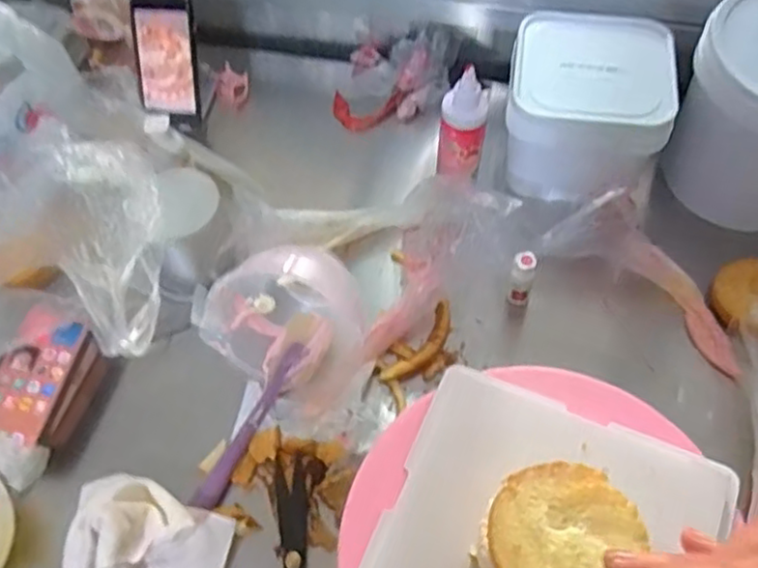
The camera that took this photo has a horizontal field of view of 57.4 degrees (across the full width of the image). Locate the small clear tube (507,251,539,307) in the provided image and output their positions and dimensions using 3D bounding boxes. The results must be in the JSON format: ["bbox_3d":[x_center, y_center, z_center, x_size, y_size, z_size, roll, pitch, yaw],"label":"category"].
[{"bbox_3d":[0.151,-0.004,0.732,0.024,0.075,0.028,13,60,11],"label":"small clear tube"}]

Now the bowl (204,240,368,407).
[{"bbox_3d":[-0.084,0.028,0.686,0.143,0.113,0.130,27,63,19],"label":"bowl"}]

